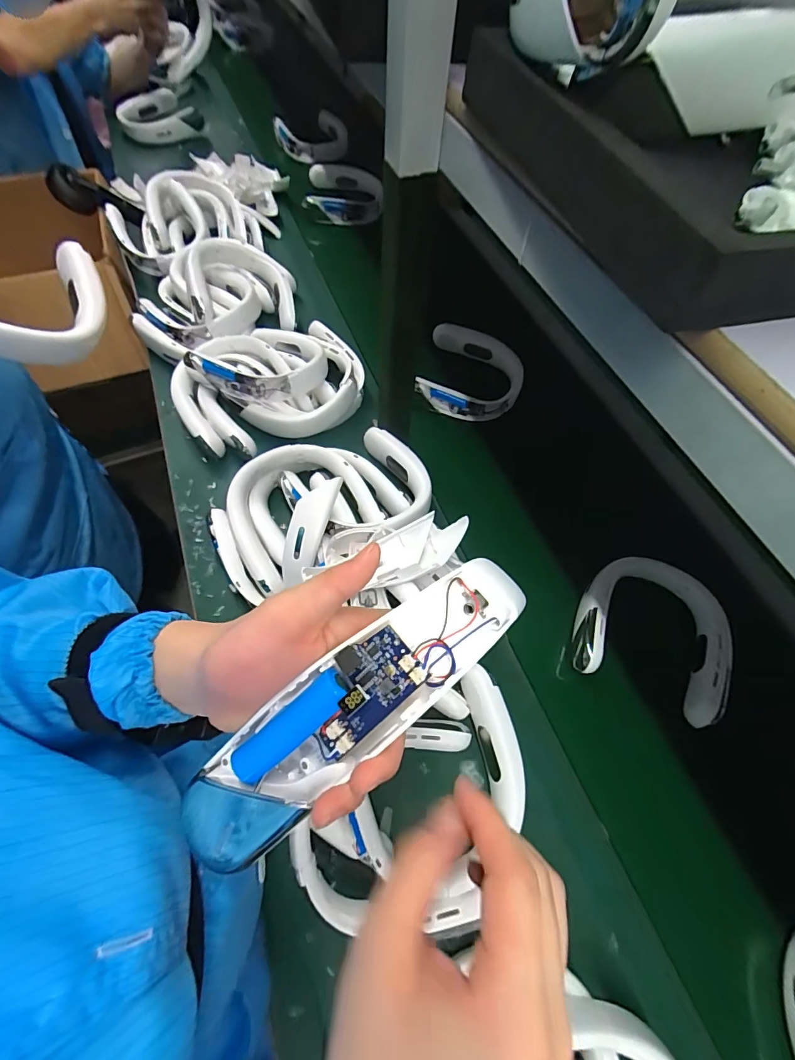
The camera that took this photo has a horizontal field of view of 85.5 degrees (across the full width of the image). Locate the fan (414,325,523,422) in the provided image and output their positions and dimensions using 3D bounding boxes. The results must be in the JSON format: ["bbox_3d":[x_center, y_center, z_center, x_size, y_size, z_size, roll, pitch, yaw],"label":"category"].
[{"bbox_3d":[0.142,-0.301,0.825,0.186,0.065,0.180,16,61,6],"label":"fan"}]

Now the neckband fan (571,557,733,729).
[{"bbox_3d":[0.351,0.139,0.594,0.193,0.045,0.195,26,63,11],"label":"neckband fan"}]

